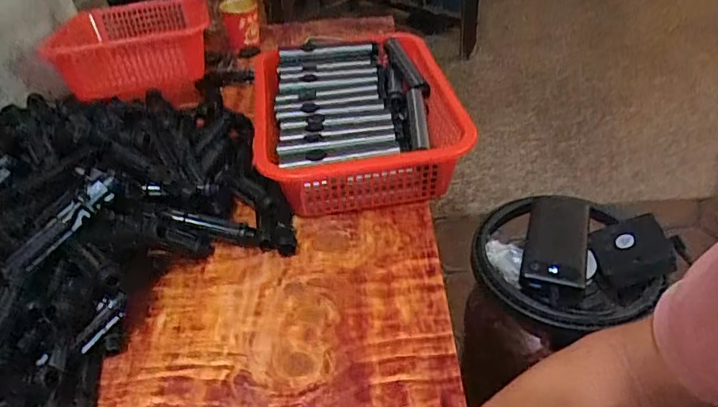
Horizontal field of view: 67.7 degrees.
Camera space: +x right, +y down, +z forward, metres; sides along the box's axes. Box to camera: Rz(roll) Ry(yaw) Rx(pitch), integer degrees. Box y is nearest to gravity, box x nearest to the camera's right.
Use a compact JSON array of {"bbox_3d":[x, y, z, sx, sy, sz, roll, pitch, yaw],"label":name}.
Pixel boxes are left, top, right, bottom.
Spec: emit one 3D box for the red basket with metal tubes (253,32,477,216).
[{"bbox_3d":[-0.004,-0.108,0.724,0.248,0.117,0.307,-7,40,-3],"label":"red basket with metal tubes"}]

